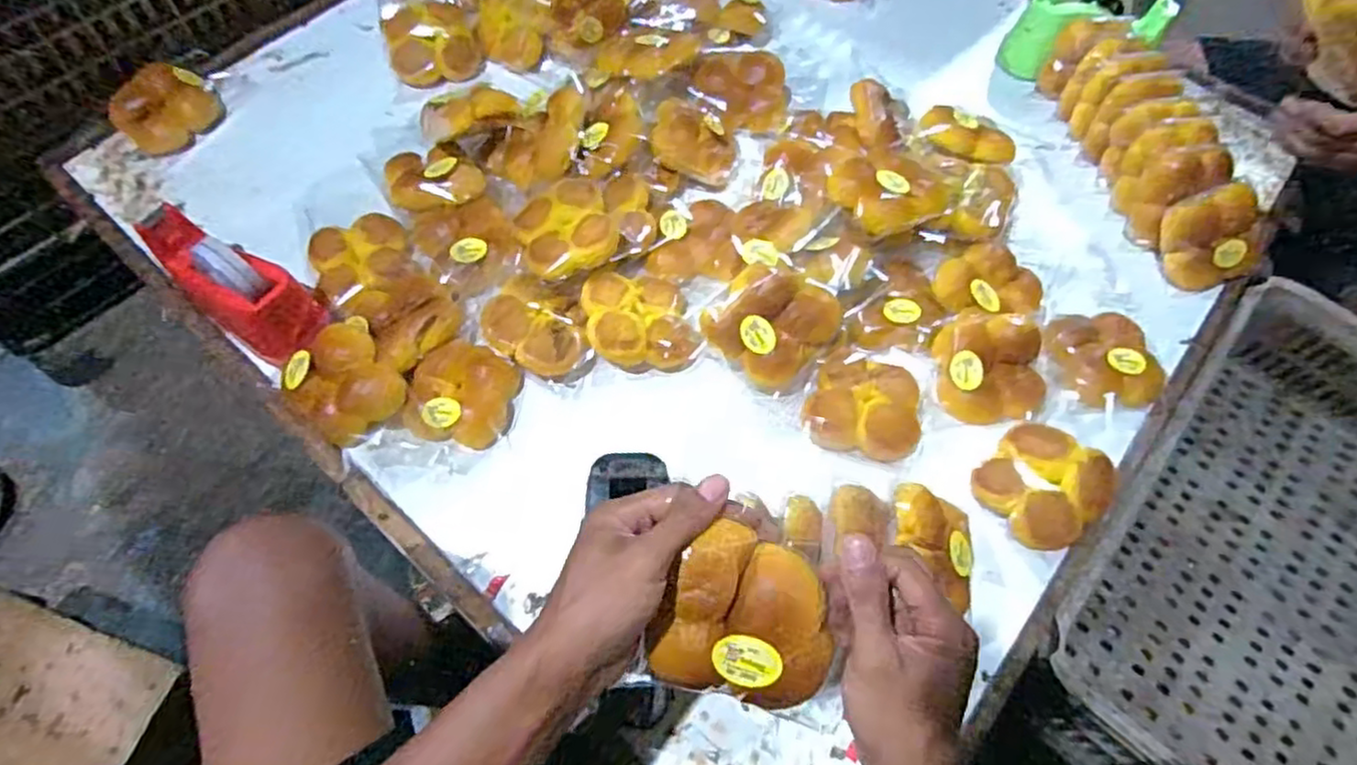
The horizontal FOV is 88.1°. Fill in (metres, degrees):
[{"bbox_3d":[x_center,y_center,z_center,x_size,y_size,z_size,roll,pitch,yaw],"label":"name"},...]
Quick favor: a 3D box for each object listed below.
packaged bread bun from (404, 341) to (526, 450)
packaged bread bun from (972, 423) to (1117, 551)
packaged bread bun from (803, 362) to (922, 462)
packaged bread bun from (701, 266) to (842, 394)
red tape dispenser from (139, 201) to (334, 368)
[{"bbox_3d":[-0.221,0.013,0.722,0.102,0.035,0.100,1,62,-3],"label":"packaged bread bun"},{"bbox_3d":[0.359,0.096,0.684,0.128,0.048,0.110,-33,68,-19],"label":"packaged bread bun"},{"bbox_3d":[0.192,0.026,0.717,0.119,0.038,0.098,17,62,6],"label":"packaged bread bun"},{"bbox_3d":[0.096,-0.063,0.711,0.115,0.061,0.107,35,65,15],"label":"packaged bread bun"},{"bbox_3d":[-0.468,-0.100,0.740,0.228,0.099,0.078,29,64,12],"label":"red tape dispenser"}]

